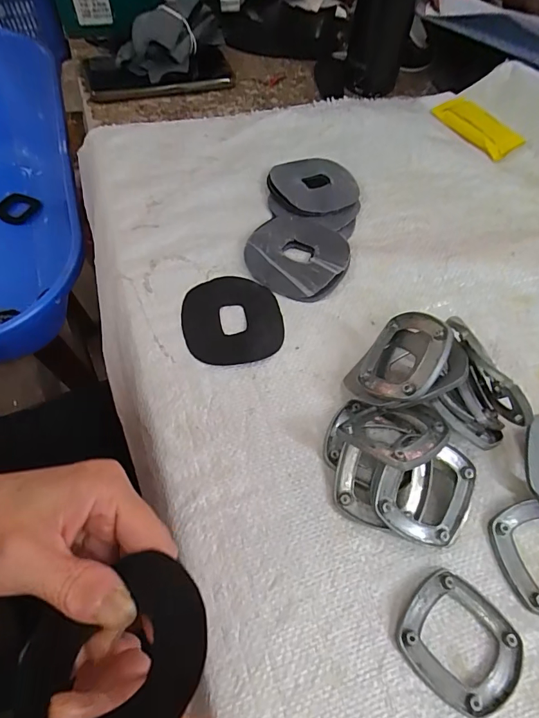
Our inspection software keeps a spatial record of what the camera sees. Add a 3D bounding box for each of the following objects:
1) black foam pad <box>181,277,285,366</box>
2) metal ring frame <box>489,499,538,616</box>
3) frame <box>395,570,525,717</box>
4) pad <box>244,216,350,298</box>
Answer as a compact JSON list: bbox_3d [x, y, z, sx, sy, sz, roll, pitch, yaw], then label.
[{"bbox_3d":[-0.029,-0.031,0.330,0.076,0.004,0.079,-6,61,-7],"label":"black foam pad"},{"bbox_3d":[0.170,0.120,0.258,0.057,0.007,0.062,-7,61,-8],"label":"metal ring frame"},{"bbox_3d":[0.106,0.154,0.233,0.063,0.008,0.058,39,65,17],"label":"frame"},{"bbox_3d":[0.025,-0.094,0.361,0.082,0.015,0.085,20,61,8],"label":"pad"}]

